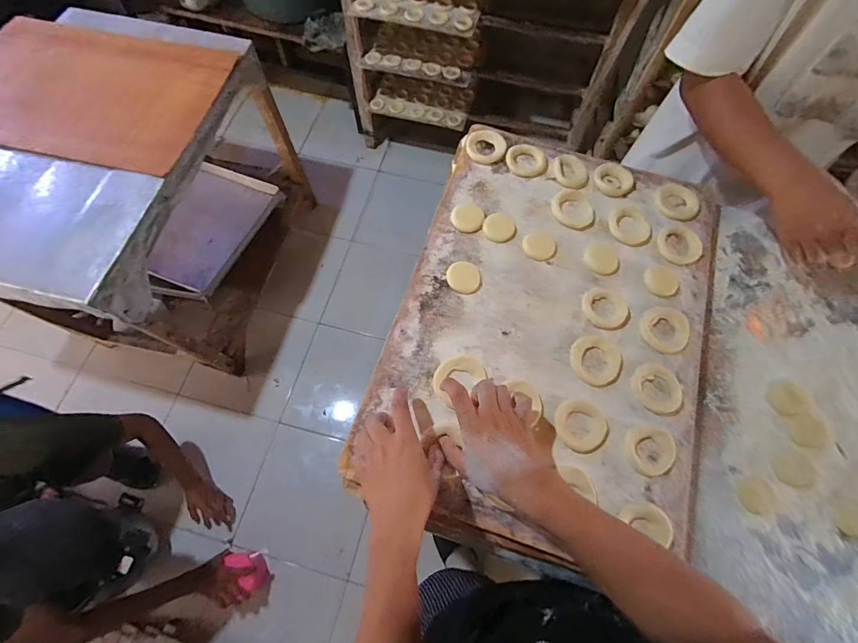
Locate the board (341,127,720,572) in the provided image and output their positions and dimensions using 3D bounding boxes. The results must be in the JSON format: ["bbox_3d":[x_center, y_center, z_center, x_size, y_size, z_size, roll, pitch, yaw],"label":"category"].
[{"bbox_3d":[0.187,-0.012,0.579,0.425,0.026,0.616,17,69,7],"label":"board"}]

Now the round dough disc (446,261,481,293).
[{"bbox_3d":[0.051,-0.067,0.591,0.048,0.011,0.047,0,68,0],"label":"round dough disc"}]

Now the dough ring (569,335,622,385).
[{"bbox_3d":[0.231,0.051,0.550,0.067,0.008,0.070,0,68,0],"label":"dough ring"}]

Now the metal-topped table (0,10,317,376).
[{"bbox_3d":[-0.906,-0.368,1.266,0.664,0.639,0.839,14,69,5],"label":"metal-topped table"}]

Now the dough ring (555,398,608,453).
[{"bbox_3d":[0.197,0.132,0.512,0.062,0.009,0.066,0,68,0],"label":"dough ring"}]

